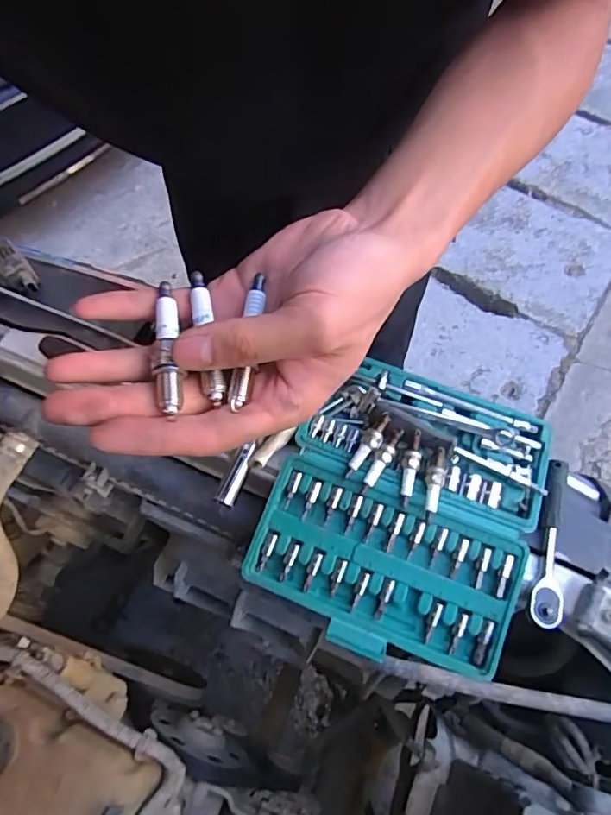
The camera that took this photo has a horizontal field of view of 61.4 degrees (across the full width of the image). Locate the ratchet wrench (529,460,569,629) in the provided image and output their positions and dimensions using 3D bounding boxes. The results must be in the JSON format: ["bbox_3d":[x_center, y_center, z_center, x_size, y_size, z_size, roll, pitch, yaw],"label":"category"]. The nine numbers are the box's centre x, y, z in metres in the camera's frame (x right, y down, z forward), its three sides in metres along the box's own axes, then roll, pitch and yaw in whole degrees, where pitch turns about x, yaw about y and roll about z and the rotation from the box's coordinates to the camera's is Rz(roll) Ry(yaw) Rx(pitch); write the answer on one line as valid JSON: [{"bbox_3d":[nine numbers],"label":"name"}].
[{"bbox_3d":[0.224,0.118,0.464,0.025,0.015,0.148,14,64,4],"label":"ratchet wrench"}]

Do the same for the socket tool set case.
[{"bbox_3d":[0.090,0.085,0.482,0.234,0.054,0.257,18,64,6],"label":"socket tool set case"}]

